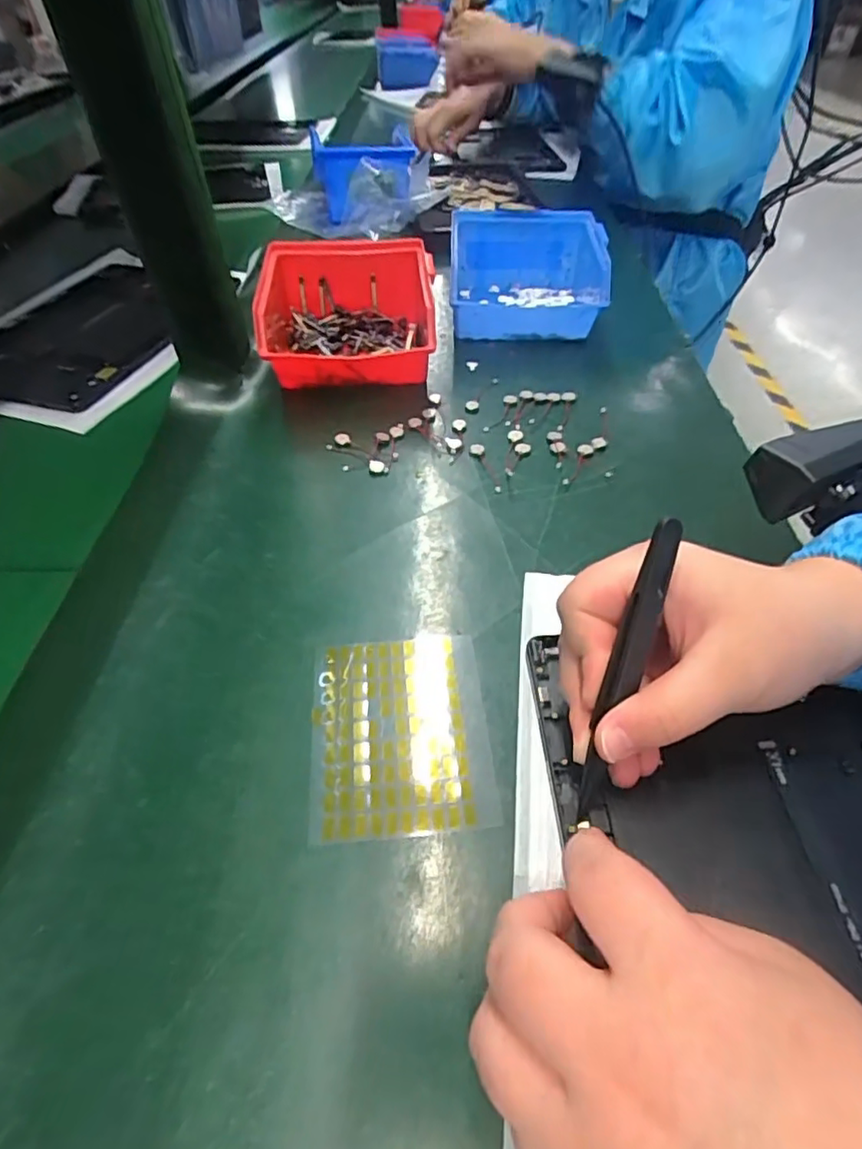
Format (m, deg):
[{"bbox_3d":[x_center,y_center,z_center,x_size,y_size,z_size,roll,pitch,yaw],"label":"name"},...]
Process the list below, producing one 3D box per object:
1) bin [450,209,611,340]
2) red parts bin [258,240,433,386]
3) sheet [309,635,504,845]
[{"bbox_3d":[0.082,-0.248,0.498,0.122,0.069,0.136,4,48,5],"label":"bin"},{"bbox_3d":[-0.063,-0.192,0.445,0.131,0.067,0.133,-4,48,-3],"label":"red parts bin"},{"bbox_3d":[-0.013,0.066,0.254,0.074,0.004,0.090,-4,48,-3],"label":"sheet"}]

